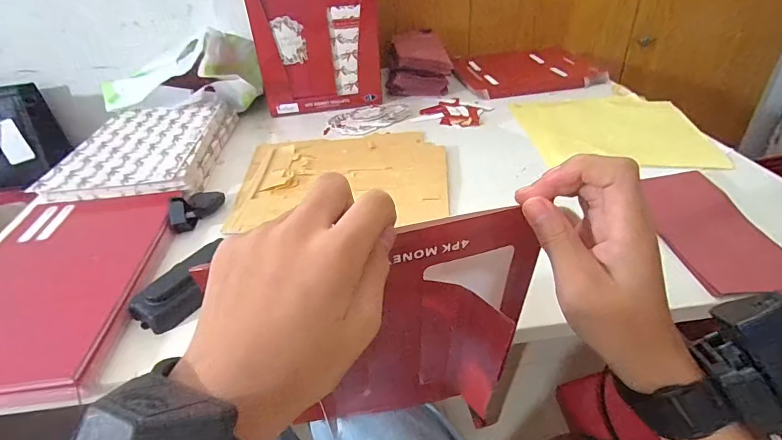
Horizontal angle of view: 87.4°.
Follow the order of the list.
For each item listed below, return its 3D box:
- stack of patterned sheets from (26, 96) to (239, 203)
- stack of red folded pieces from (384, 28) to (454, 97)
[{"bbox_3d":[-0.353,-0.110,0.604,0.190,0.035,0.254,-6,36,-3],"label":"stack of patterned sheets"},{"bbox_3d":[0.047,-0.307,0.798,0.120,0.083,0.158,-4,36,-1],"label":"stack of red folded pieces"}]

